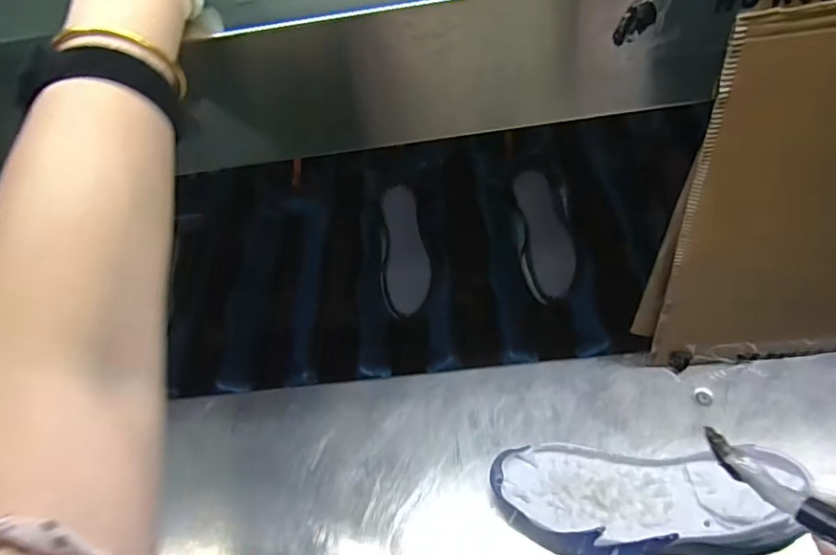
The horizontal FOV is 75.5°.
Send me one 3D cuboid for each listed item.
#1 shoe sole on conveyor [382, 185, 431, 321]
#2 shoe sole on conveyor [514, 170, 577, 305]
[{"bbox_3d":[-0.020,-0.038,0.778,0.069,0.026,0.187,-5,76,2],"label":"shoe sole on conveyor"},{"bbox_3d":[0.175,-0.059,0.748,0.072,0.023,0.180,-7,78,1],"label":"shoe sole on conveyor"}]

